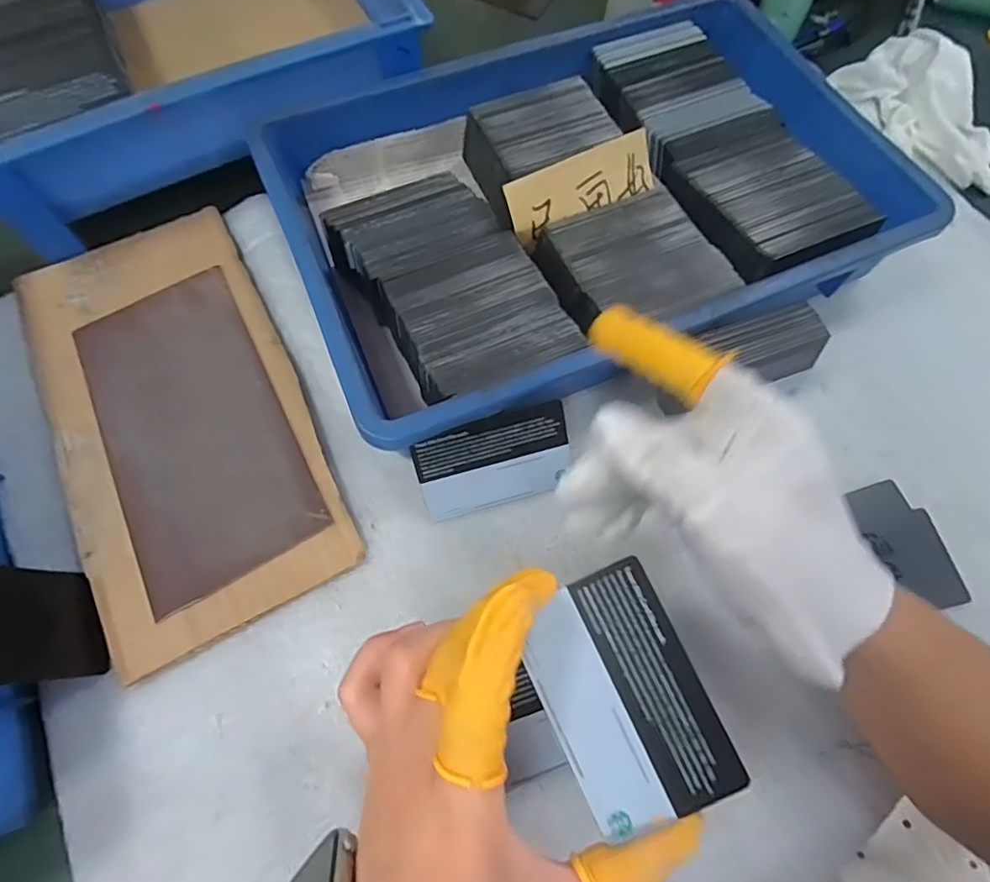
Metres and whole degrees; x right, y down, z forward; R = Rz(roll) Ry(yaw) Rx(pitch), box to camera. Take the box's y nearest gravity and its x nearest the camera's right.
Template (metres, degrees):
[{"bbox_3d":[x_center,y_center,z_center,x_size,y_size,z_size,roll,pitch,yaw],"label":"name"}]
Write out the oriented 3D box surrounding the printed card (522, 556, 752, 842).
[{"bbox_3d":[0.045,0.090,0.194,0.053,0.004,0.082,-26,81,1],"label":"printed card"}]

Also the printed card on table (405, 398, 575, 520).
[{"bbox_3d":[-0.001,0.011,0.305,0.083,0.054,0.006,-15,26,-5],"label":"printed card on table"}]

